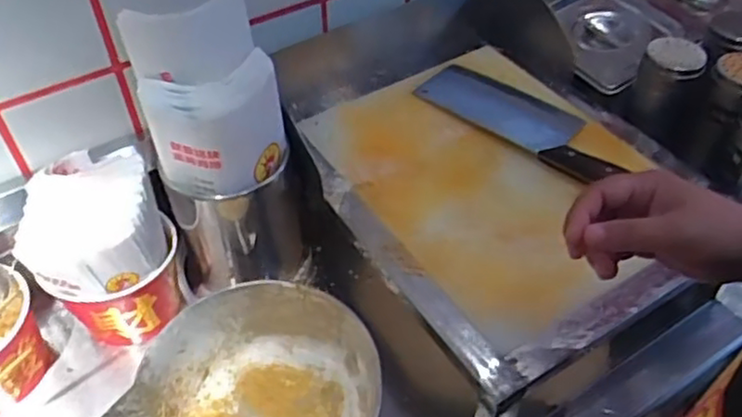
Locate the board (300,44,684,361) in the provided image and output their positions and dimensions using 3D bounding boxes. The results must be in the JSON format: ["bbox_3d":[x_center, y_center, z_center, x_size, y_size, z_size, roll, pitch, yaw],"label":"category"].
[{"bbox_3d":[0.135,-0.036,0.695,0.271,0.013,0.367,-25,52,-21],"label":"board"}]

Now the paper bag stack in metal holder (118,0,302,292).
[{"bbox_3d":[-0.142,-0.040,0.671,0.117,0.317,0.094,-17,49,-14],"label":"paper bag stack in metal holder"}]

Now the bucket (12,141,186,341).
[{"bbox_3d":[-0.263,0.042,0.691,0.123,0.164,0.140,-15,49,-13],"label":"bucket"}]

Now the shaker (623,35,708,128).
[{"bbox_3d":[0.322,-0.137,0.741,0.062,0.077,0.060,23,52,20],"label":"shaker"}]

